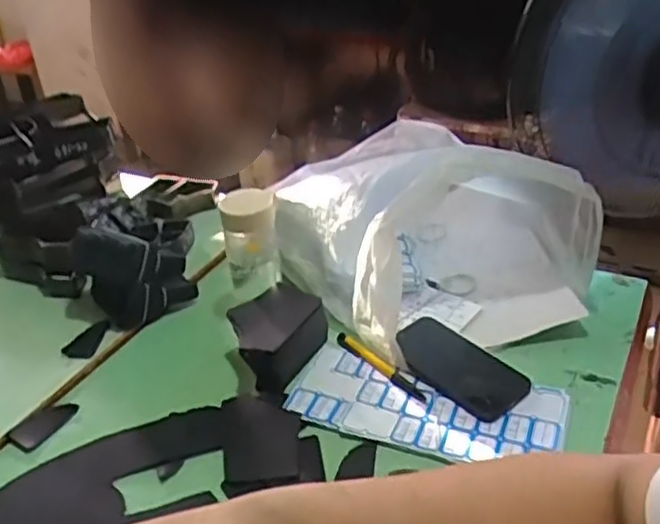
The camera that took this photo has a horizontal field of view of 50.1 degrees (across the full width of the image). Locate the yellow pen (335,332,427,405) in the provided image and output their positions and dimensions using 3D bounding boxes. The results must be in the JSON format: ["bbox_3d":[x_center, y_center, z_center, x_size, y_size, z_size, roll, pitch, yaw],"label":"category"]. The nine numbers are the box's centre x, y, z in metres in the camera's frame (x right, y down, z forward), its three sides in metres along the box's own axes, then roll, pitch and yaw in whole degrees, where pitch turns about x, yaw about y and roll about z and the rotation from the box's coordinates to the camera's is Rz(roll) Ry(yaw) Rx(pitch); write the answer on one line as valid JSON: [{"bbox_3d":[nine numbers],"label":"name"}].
[{"bbox_3d":[0.054,0.108,0.753,0.016,0.013,0.139,-24,36,-29],"label":"yellow pen"}]

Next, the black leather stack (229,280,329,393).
[{"bbox_3d":[-0.060,0.079,0.758,0.087,0.063,0.116,11,35,25],"label":"black leather stack"}]

